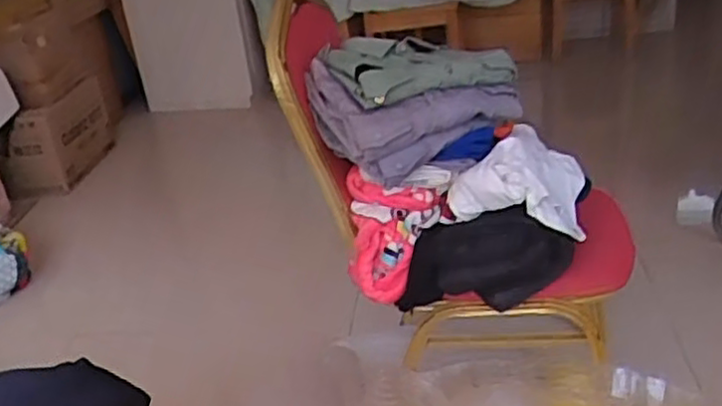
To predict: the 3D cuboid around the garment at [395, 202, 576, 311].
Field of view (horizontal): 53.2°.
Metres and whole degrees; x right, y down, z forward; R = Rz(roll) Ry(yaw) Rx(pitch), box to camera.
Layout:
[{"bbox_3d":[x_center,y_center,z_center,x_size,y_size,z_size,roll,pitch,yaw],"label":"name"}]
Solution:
[{"bbox_3d":[0.200,0.101,1.206,0.290,0.179,0.041,0,27,16],"label":"garment"}]

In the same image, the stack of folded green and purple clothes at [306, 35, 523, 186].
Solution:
[{"bbox_3d":[0.077,-0.174,1.212,0.292,0.169,0.233,-20,28,-24],"label":"stack of folded green and purple clothes"}]

